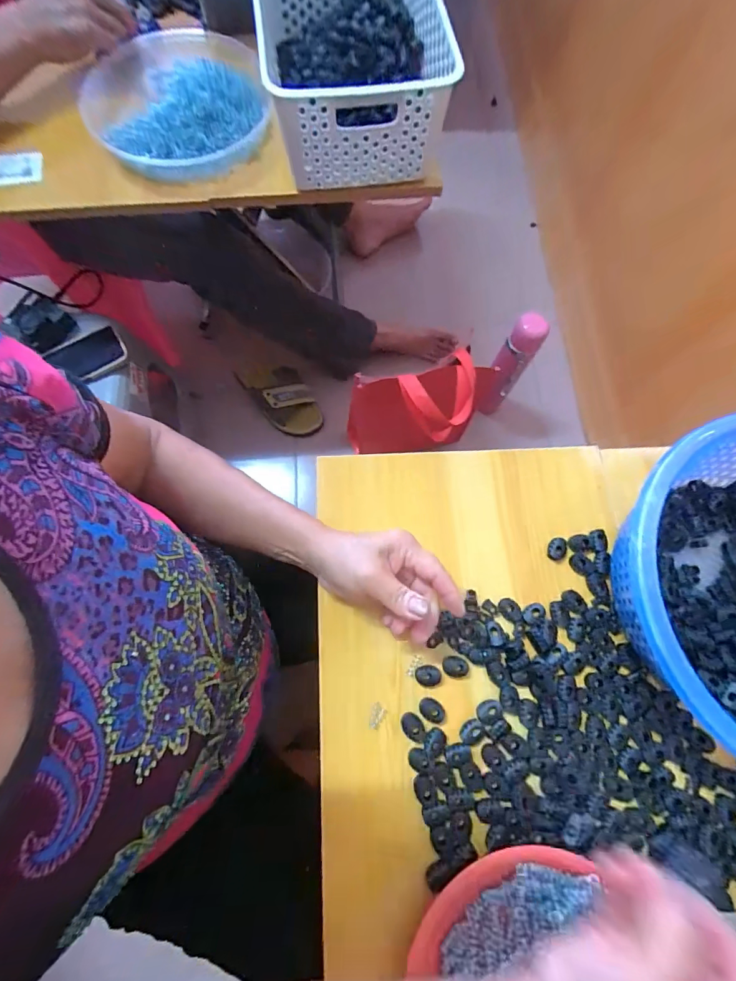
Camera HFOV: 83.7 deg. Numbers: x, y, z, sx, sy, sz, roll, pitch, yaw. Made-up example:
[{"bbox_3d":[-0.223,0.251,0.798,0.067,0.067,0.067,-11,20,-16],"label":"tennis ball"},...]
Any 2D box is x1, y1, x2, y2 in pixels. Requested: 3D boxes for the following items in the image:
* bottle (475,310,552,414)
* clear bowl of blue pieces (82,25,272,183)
[{"bbox_3d":[0.286,-0.246,0.864,0.063,0.279,0.079,35,77,8],"label":"bottle"},{"bbox_3d":[-0.246,-0.504,0.537,0.223,0.046,0.252,-13,76,-4],"label":"clear bowl of blue pieces"}]

